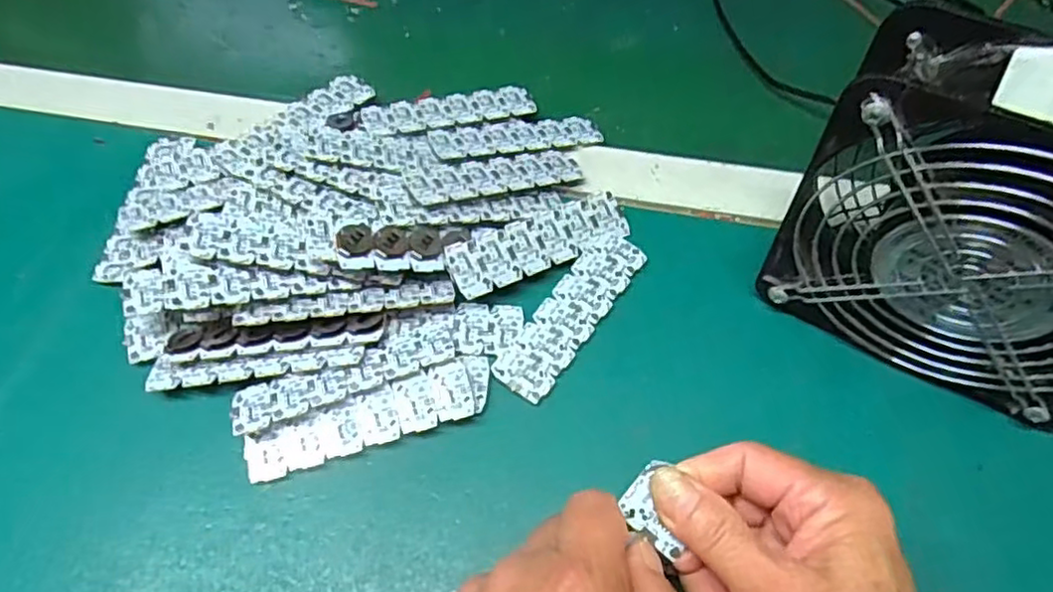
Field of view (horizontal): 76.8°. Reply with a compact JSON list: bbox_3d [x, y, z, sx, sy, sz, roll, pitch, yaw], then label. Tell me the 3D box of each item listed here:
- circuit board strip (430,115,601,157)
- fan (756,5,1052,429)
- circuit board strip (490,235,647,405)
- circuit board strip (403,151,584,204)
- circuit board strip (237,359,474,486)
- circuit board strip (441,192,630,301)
[{"bbox_3d":[-0.005,-0.098,0.406,0.105,0.004,0.031,-10,49,-19],"label":"circuit board strip"},{"bbox_3d":[0.190,-0.023,0.278,0.146,0.150,0.058,26,61,18],"label":"fan"},{"bbox_3d":[0.025,0.007,0.347,0.030,0.005,0.104,31,63,20],"label":"circuit board strip"},{"bbox_3d":[-0.017,-0.070,0.380,0.107,0.007,0.034,-14,56,-28],"label":"circuit board strip"},{"bbox_3d":[-0.077,0.061,0.313,0.107,0.014,0.026,-18,58,-10],"label":"circuit board strip"},{"bbox_3d":[0.008,-0.030,0.359,0.105,0.004,0.030,-23,82,-24],"label":"circuit board strip"}]

